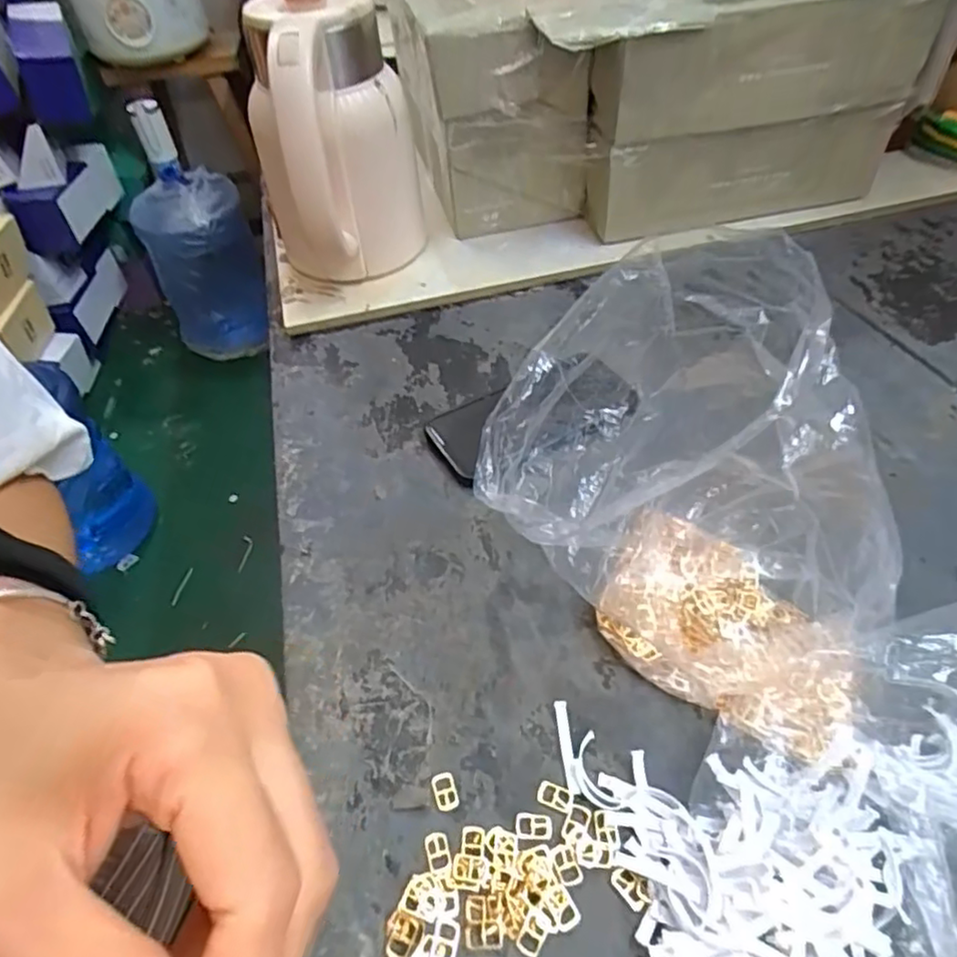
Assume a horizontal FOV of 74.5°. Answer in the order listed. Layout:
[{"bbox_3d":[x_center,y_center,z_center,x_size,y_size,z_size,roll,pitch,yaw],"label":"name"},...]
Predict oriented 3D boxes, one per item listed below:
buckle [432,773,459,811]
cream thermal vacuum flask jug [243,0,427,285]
[{"bbox_3d":[-0.018,0.167,0.338,0.012,0.004,0.019,-18,51,-10],"label":"buckle"},{"bbox_3d":[-0.132,-0.298,0.594,0.142,0.238,0.146,-12,51,-5],"label":"cream thermal vacuum flask jug"}]

